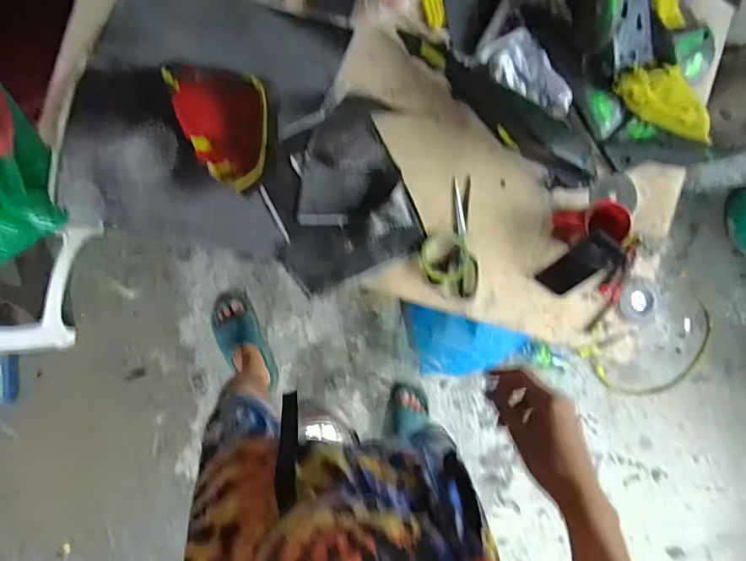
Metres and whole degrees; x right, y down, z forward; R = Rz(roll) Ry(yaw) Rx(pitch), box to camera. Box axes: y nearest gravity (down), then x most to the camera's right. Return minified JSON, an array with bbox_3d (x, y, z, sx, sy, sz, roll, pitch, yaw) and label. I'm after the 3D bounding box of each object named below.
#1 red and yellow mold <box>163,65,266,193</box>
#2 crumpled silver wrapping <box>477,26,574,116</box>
[{"bbox_3d":[-0.268,-0.264,0.877,0.164,0.069,0.217,-3,90,-7],"label":"red and yellow mold"},{"bbox_3d":[0.302,-0.396,0.952,0.094,0.023,0.199,-44,95,-5],"label":"crumpled silver wrapping"}]

